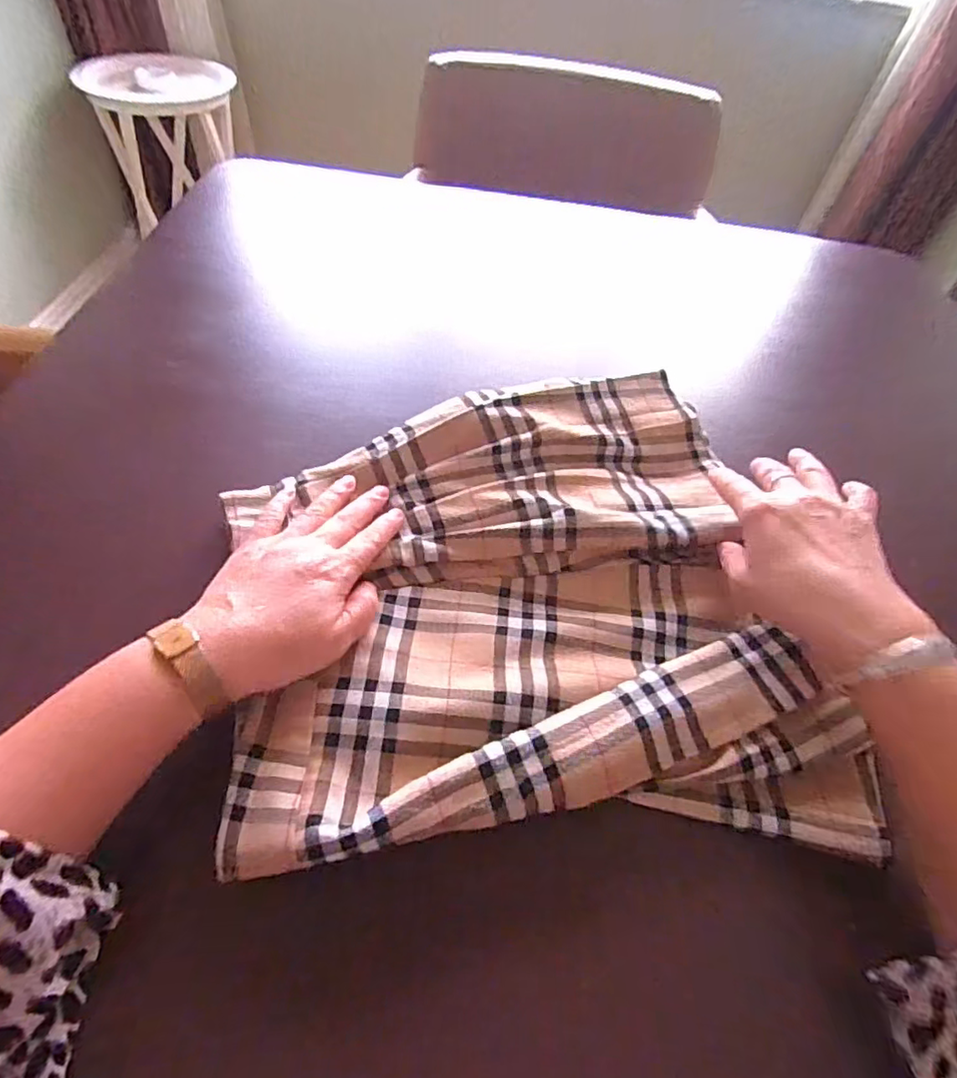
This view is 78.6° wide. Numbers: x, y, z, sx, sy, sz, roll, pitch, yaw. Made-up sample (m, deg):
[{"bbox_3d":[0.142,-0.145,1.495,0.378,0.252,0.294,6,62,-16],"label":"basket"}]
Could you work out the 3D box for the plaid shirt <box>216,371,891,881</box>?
[{"bbox_3d":[0.038,0.031,0.388,0.374,0.045,0.345,-7,55,-11],"label":"plaid shirt"}]

